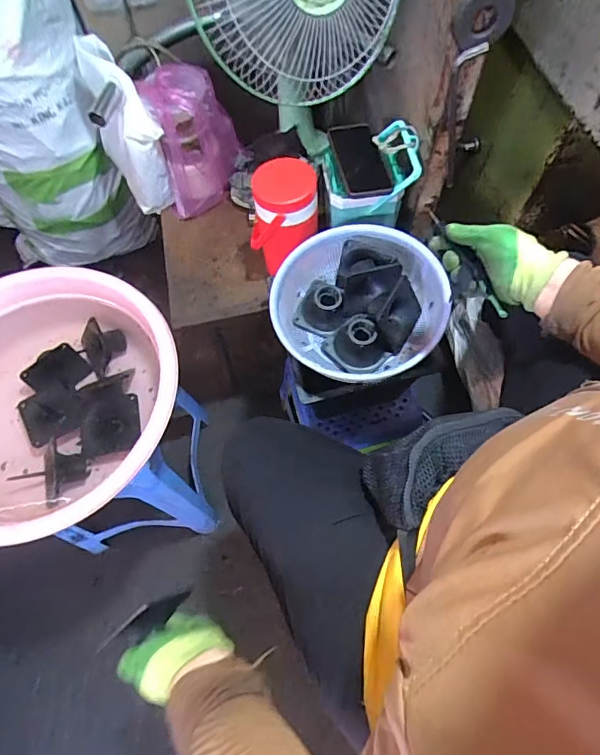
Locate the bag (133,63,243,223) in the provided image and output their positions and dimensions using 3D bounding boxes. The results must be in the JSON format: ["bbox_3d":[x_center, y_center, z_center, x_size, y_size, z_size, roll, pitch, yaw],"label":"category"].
[{"bbox_3d":[-0.200,-0.461,0.907,0.159,0.227,0.135,-13,64,-4],"label":"bag"}]

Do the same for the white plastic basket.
[{"bbox_3d":[0.088,-0.107,0.718,0.236,0.104,0.258,-1,64,2],"label":"white plastic basket"}]

